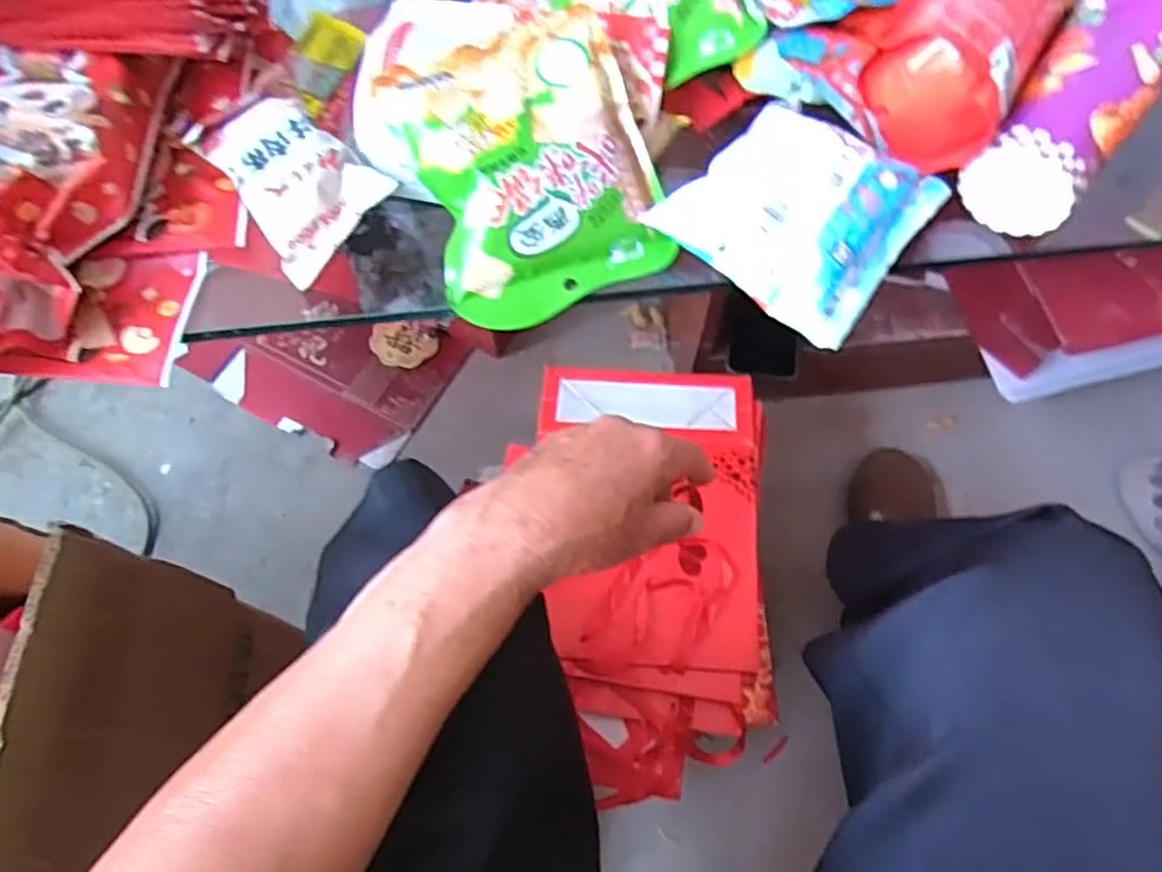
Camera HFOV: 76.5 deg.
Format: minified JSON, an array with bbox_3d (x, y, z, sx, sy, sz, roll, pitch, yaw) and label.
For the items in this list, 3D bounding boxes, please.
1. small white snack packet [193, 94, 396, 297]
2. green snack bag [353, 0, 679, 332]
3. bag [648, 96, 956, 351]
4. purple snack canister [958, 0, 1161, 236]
[{"bbox_3d":[-0.158,-0.144,0.418,0.074,0.022,0.097,-39,91,-4],"label":"small white snack packet"},{"bbox_3d":[-0.044,-0.170,0.418,0.137,0.061,0.199,-23,66,-10],"label":"green snack bag"},{"bbox_3d":[0.120,-0.127,0.394,0.120,0.040,0.119,39,71,17],"label":"bag"},{"bbox_3d":[0.285,-0.196,0.411,0.068,0.054,0.177,36,70,16],"label":"purple snack canister"}]

